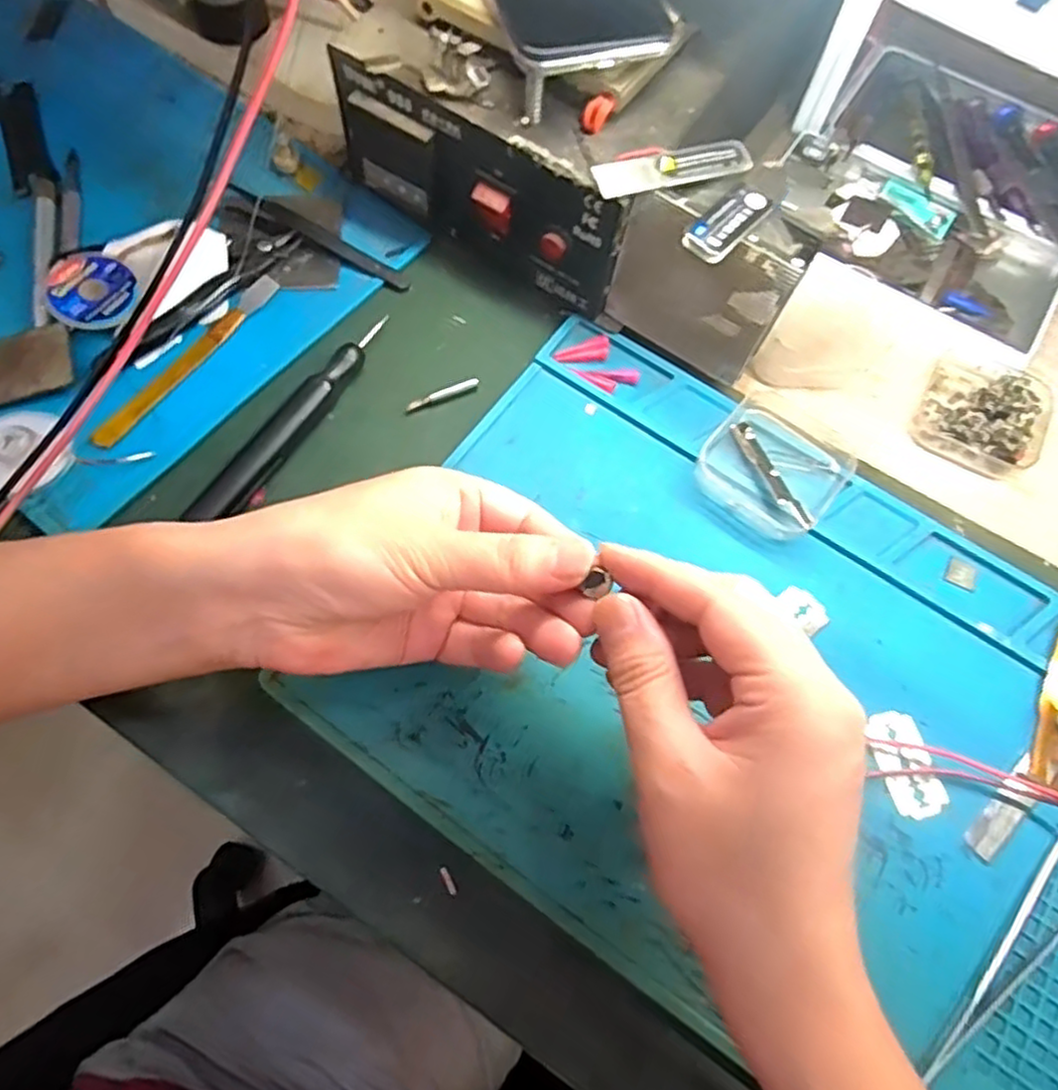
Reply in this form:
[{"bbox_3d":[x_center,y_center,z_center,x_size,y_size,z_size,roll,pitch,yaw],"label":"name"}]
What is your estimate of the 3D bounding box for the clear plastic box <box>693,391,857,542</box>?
[{"bbox_3d":[0.122,-0.041,0.338,0.062,0.019,0.072,37,72,11],"label":"clear plastic box"}]

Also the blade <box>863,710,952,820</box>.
[{"bbox_3d":[0.161,0.092,0.293,0.023,0.004,0.043,-9,70,-6],"label":"blade"}]

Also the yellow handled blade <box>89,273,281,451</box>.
[{"bbox_3d":[-0.174,-0.096,0.352,0.012,0.004,0.122,34,71,10],"label":"yellow handled blade"}]

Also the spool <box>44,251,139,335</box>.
[{"bbox_3d":[-0.225,-0.130,0.353,0.042,0.005,0.041,4,77,-16],"label":"spool"}]

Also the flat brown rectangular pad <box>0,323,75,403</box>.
[{"bbox_3d":[-0.256,-0.086,0.338,0.061,0.004,0.035,-18,75,-3],"label":"flat brown rectangular pad"}]

